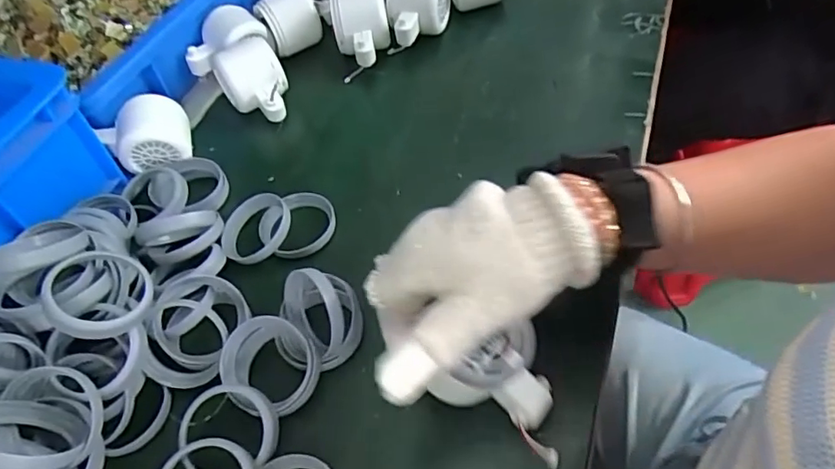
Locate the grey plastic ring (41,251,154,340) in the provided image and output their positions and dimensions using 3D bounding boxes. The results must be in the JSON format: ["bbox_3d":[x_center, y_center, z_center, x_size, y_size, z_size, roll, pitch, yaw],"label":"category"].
[{"bbox_3d":[-0.195,0.035,0.344,0.059,0.011,0.059,17,47,-20],"label":"grey plastic ring"}]

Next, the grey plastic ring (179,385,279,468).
[{"bbox_3d":[-0.112,0.119,0.334,0.055,0.008,0.056,2,69,-6],"label":"grey plastic ring"}]

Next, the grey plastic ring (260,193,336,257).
[{"bbox_3d":[-0.093,-0.007,0.446,0.058,0.013,0.058,-4,52,5],"label":"grey plastic ring"}]

